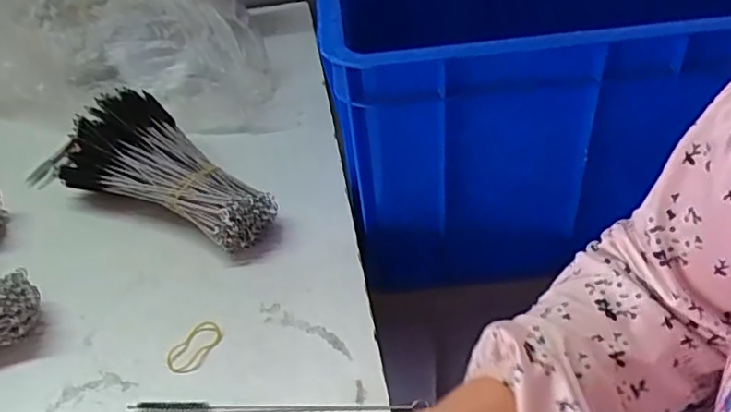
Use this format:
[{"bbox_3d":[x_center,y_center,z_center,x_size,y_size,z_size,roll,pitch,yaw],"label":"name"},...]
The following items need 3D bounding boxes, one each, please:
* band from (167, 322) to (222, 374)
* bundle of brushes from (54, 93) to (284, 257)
[{"bbox_3d":[-0.125,0.102,0.460,0.027,0.004,0.044,20,48,24],"label":"band"},{"bbox_3d":[-0.180,-0.023,0.555,0.201,0.073,0.104,31,53,33],"label":"bundle of brushes"}]

